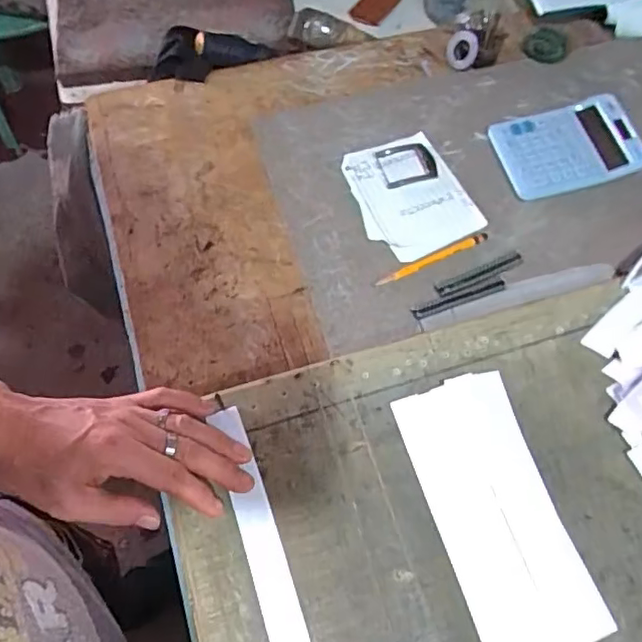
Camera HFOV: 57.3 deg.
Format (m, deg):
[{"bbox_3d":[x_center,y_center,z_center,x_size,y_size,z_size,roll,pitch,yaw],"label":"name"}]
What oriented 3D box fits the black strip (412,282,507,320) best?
[{"bbox_3d":[0.124,-0.020,0.527,0.091,0.004,0.011,-20,65,-11],"label":"black strip"}]

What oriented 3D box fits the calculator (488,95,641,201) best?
[{"bbox_3d":[0.250,-0.176,0.594,0.133,0.029,0.090,-12,64,-8],"label":"calculator"}]

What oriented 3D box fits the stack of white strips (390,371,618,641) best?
[{"bbox_3d":[0.127,0.137,0.427,0.087,0.014,0.192,-17,70,-6],"label":"stack of white strips"}]

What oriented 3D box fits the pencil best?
[{"bbox_3d":[0.103,-0.058,0.543,0.118,0.004,0.009,-23,66,-13],"label":"pencil"}]

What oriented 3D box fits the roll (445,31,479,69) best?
[{"bbox_3d":[0.156,-0.300,0.651,0.035,0.038,0.014,14,20,4],"label":"roll"}]

